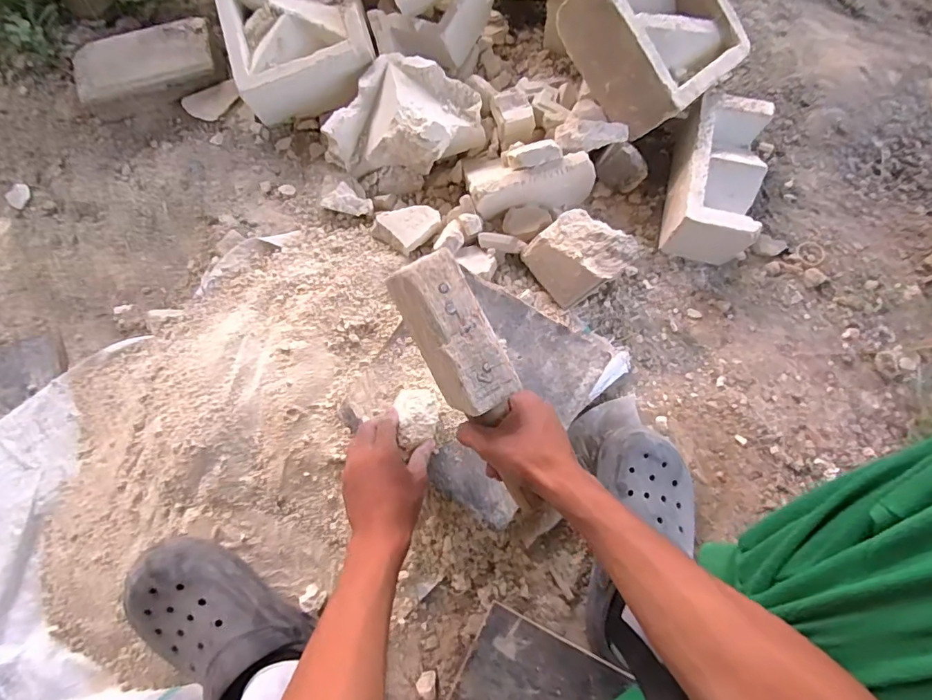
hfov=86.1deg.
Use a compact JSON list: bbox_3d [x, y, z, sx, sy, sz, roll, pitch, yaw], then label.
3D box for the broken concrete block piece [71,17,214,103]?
[{"bbox_3d":[-0.488,-0.436,0.753,0.206,0.026,0.091,-16,77,-3],"label":"broken concrete block piece"}]

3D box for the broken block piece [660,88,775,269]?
[{"bbox_3d":[0.348,-0.236,0.699,0.107,0.104,0.198,11,75,4],"label":"broken block piece"}]

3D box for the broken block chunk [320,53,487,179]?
[{"bbox_3d":[-0.083,-0.333,0.734,0.218,0.098,0.145,8,75,3],"label":"broken block chunk"}]

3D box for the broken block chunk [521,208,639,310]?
[{"bbox_3d":[0.151,-0.124,0.676,0.103,0.089,0.112,-37,77,-8],"label":"broken block chunk"}]

